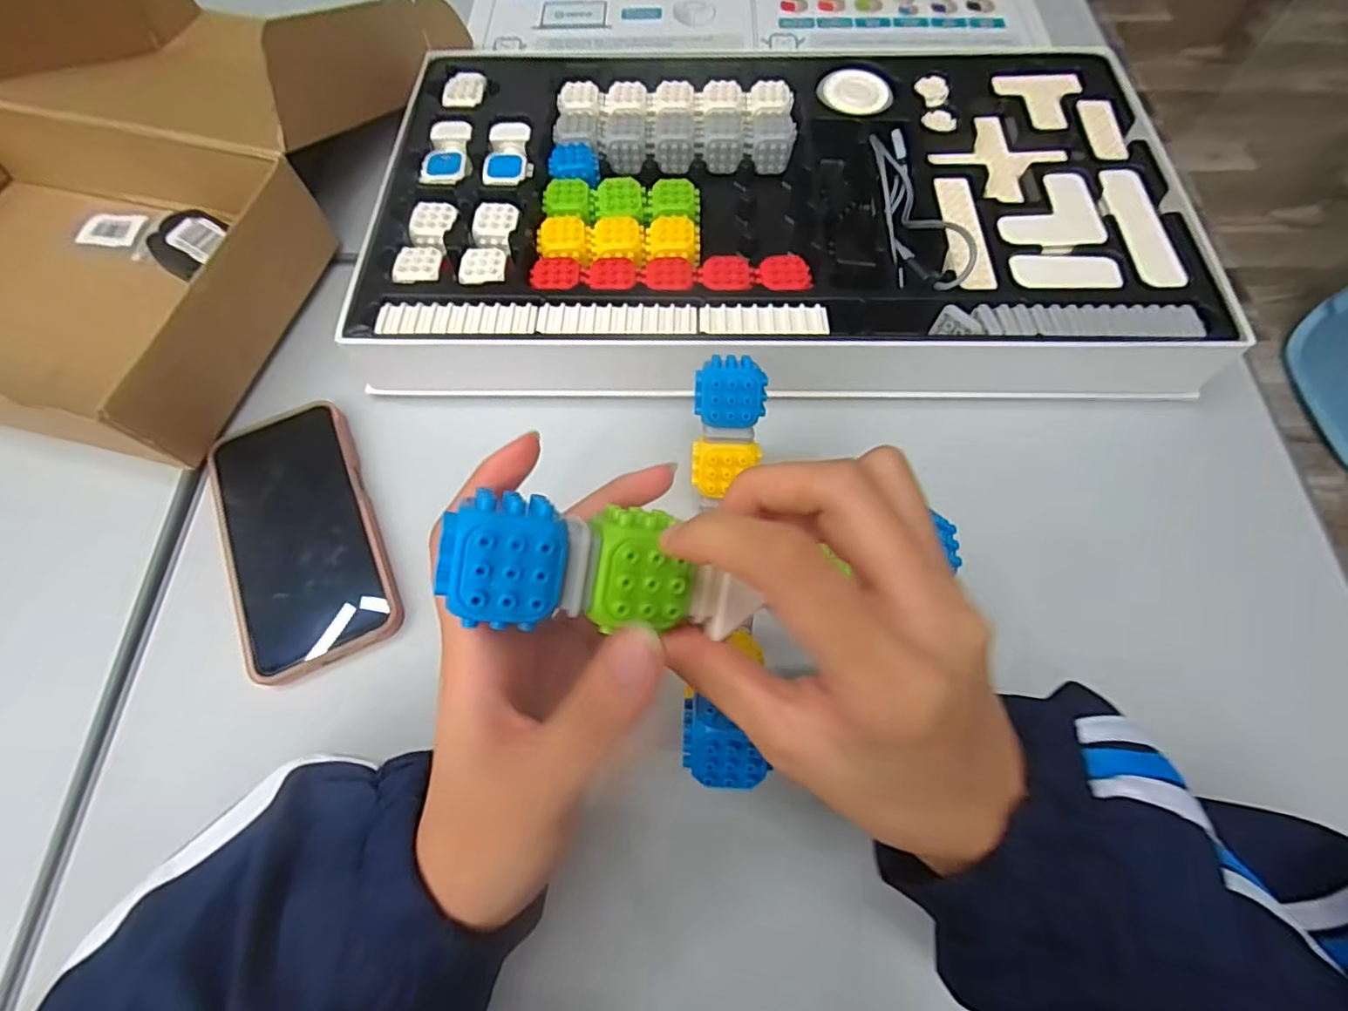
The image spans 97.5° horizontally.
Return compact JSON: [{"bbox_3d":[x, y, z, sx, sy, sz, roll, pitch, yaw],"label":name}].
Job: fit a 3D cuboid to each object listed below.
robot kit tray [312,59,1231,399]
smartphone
[{"bbox_3d":[0.071,-0.209,0.425,0.548,0.049,0.320,4,67,2],"label":"robot kit tray"},{"bbox_3d":[-0.226,0.015,0.357,0.085,0.018,0.166,-25,69,-11],"label":"smartphone"}]

